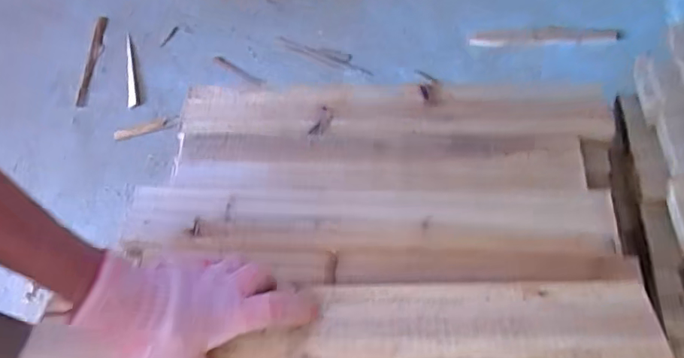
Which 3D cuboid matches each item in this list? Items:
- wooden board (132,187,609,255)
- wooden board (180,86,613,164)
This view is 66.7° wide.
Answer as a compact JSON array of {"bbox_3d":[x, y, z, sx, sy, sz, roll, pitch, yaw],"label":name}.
[{"bbox_3d":[0.020,0.041,0.542,0.492,0.014,0.075,0,60,4],"label":"wooden board"},{"bbox_3d":[0.053,-0.067,0.601,0.484,0.019,0.107,0,59,4],"label":"wooden board"}]

